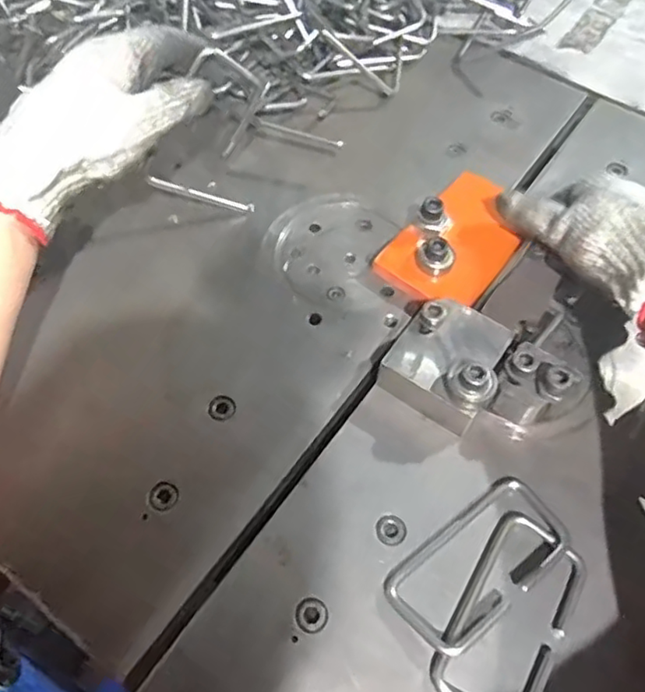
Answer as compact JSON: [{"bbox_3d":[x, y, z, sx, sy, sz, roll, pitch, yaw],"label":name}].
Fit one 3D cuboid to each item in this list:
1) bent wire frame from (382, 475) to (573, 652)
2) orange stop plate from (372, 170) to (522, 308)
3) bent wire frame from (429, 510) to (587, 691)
[{"bbox_3d":[0.087,0.118,0.335,0.103,0.010,0.052,-34,65,-20],"label":"bent wire frame"},{"bbox_3d":[0.103,-0.080,0.454,0.076,0.012,0.120,33,64,17],"label":"orange stop plate"},{"bbox_3d":[0.101,0.143,0.321,0.054,0.006,0.105,29,62,15],"label":"bent wire frame"}]

